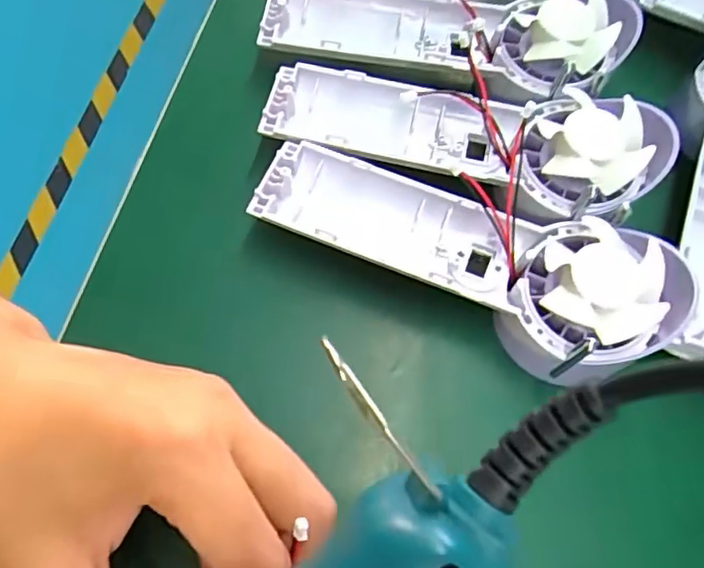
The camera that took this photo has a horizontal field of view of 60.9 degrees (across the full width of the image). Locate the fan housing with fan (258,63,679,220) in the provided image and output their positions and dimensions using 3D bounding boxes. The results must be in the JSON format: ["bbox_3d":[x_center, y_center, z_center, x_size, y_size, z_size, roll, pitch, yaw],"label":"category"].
[{"bbox_3d":[0.047,-0.072,0.263,0.170,0.028,0.059,13,66,2],"label":"fan housing with fan"}]

